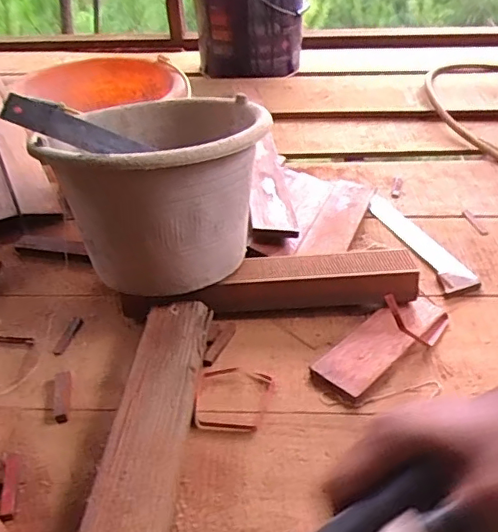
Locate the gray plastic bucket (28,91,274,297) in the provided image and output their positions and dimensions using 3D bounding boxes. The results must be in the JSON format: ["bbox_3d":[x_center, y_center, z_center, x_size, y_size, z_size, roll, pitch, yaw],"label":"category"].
[{"bbox_3d":[-0.111,-0.110,0.687,0.249,0.177,0.271,-12,39,-12],"label":"gray plastic bucket"}]

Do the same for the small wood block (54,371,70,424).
[{"bbox_3d":[-0.205,0.144,0.609,0.017,0.010,0.063,-10,37,-10],"label":"small wood block"}]

